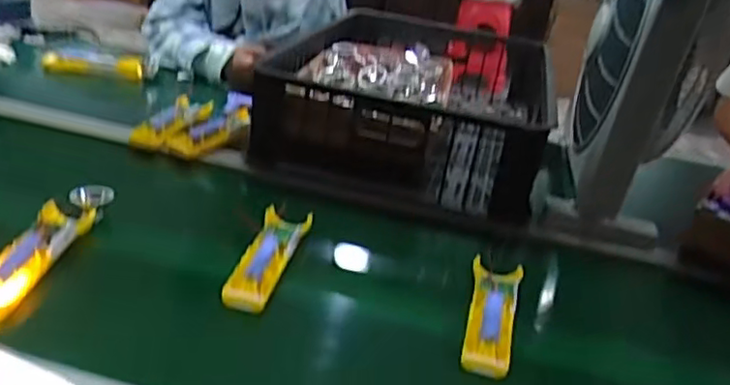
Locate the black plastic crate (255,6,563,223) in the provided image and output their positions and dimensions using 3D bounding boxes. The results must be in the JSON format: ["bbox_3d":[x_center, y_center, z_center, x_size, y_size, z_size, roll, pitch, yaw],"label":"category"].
[{"bbox_3d":[0.074,-0.145,1.017,0.386,0.129,0.468,12,27,5],"label":"black plastic crate"}]

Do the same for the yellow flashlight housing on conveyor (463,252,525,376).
[{"bbox_3d":[0.129,0.122,0.654,0.047,0.035,0.147,13,27,7],"label":"yellow flashlight housing on conveyor"}]

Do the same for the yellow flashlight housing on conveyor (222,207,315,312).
[{"bbox_3d":[-0.100,0.067,0.689,0.053,0.028,0.157,11,27,4],"label":"yellow flashlight housing on conveyor"}]

